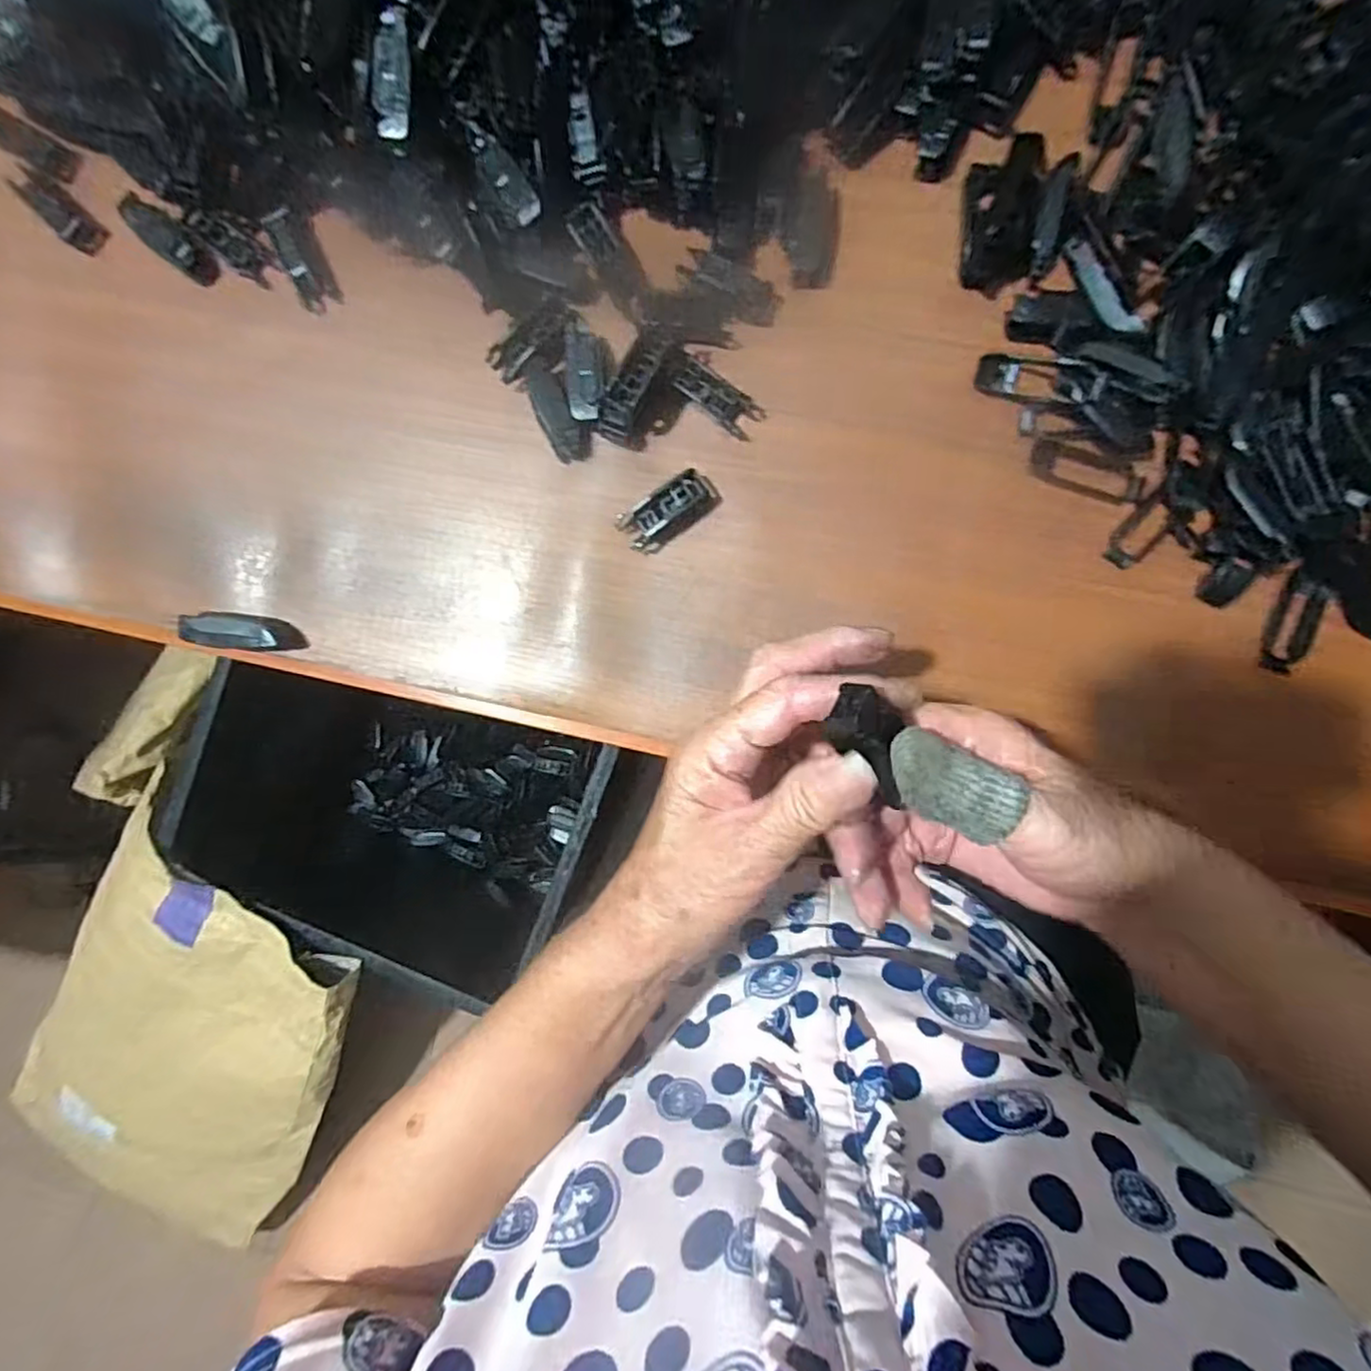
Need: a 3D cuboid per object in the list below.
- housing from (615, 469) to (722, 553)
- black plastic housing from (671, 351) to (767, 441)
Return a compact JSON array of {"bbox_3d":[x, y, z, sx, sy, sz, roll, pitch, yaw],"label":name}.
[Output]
[{"bbox_3d":[-0.008,-0.088,0.338,0.051,0.014,0.022,-31,92,6],"label":"housing"},{"bbox_3d":[0.016,-0.144,0.333,0.049,0.008,0.018,33,99,-14],"label":"black plastic housing"}]

